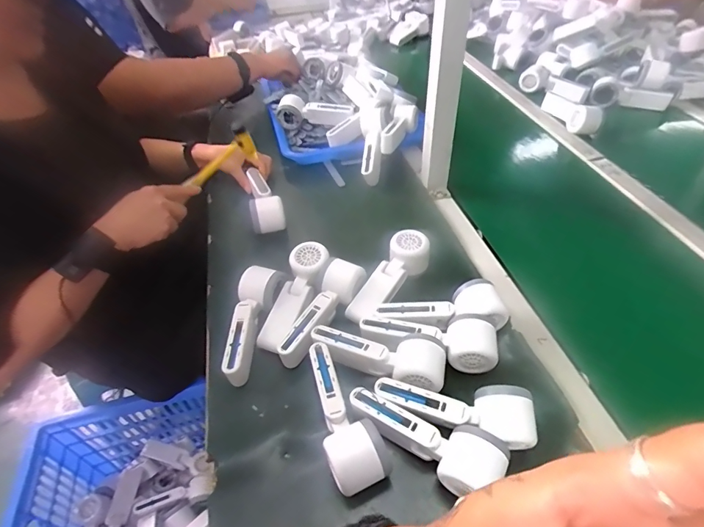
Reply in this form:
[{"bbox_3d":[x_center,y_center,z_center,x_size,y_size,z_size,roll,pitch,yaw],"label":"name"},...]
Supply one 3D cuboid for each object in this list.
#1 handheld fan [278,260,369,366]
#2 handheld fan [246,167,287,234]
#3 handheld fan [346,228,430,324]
[{"bbox_3d":[-0.043,0.063,0.553,0.051,0.052,0.162,27,53,26],"label":"handheld fan"},{"bbox_3d":[-0.156,-0.116,0.737,0.058,0.055,0.128,-12,46,-9],"label":"handheld fan"},{"bbox_3d":[0.055,0.019,0.605,0.055,0.048,0.168,32,71,29],"label":"handheld fan"}]

